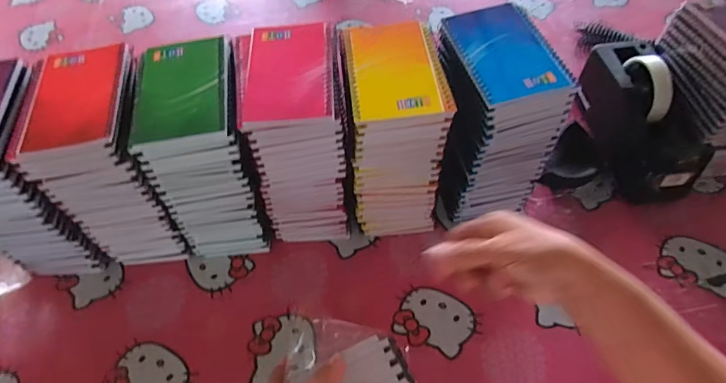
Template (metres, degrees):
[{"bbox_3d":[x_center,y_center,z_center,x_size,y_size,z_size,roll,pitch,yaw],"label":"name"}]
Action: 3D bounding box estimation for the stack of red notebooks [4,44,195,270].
[{"bbox_3d":[-0.272,-0.028,0.506,0.096,0.216,0.142,-9,57,-4],"label":"stack of red notebooks"}]

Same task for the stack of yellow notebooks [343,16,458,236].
[{"bbox_3d":[0.034,-0.060,0.514,0.095,0.209,0.143,-4,57,-1],"label":"stack of yellow notebooks"}]

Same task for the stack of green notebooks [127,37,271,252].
[{"bbox_3d":[-0.170,-0.036,0.506,0.098,0.212,0.141,-9,57,-4],"label":"stack of green notebooks"}]

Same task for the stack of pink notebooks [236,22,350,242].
[{"bbox_3d":[-0.070,-0.053,0.512,0.095,0.213,0.139,-5,57,-2],"label":"stack of pink notebooks"}]

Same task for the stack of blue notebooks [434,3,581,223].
[{"bbox_3d":[0.146,-0.078,0.521,0.102,0.210,0.145,-9,56,-4],"label":"stack of blue notebooks"}]

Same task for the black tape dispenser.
[{"bbox_3d":[0.357,-0.097,0.573,0.076,0.112,0.206,-7,57,-3],"label":"black tape dispenser"}]

